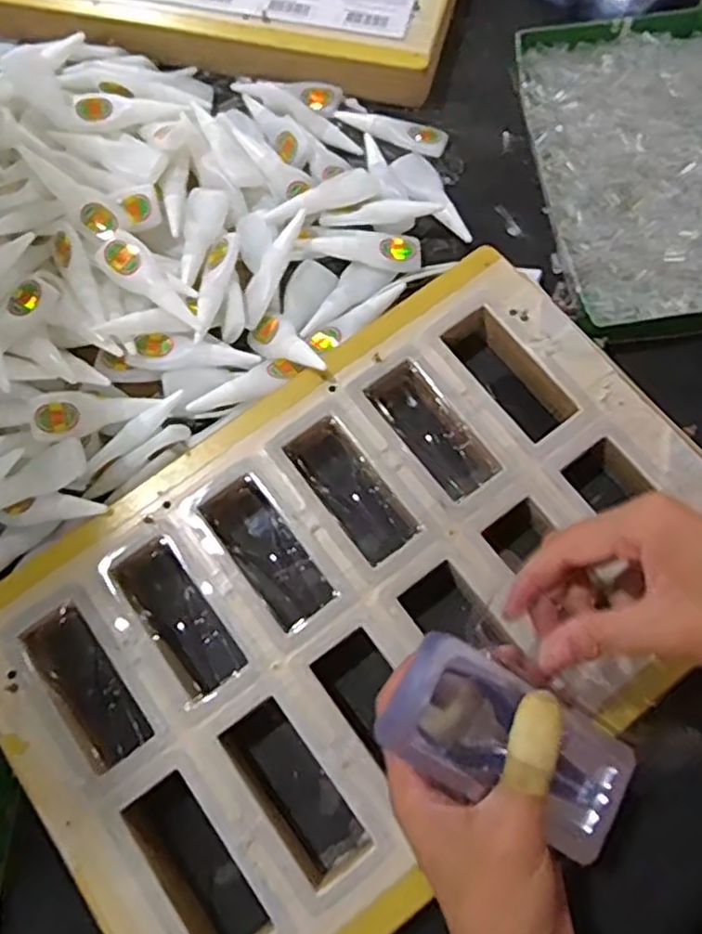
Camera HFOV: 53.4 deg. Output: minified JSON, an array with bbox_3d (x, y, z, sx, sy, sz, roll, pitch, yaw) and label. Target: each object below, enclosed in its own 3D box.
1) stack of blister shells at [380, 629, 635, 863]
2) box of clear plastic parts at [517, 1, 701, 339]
[{"bbox_3d":[0.069,0.118,0.301,0.107,0.017,0.053,33,75,-8],"label":"stack of blister shells"},{"bbox_3d":[0.247,-0.223,0.508,0.211,0.036,0.258,-9,71,-1],"label":"box of clear plastic parts"}]

